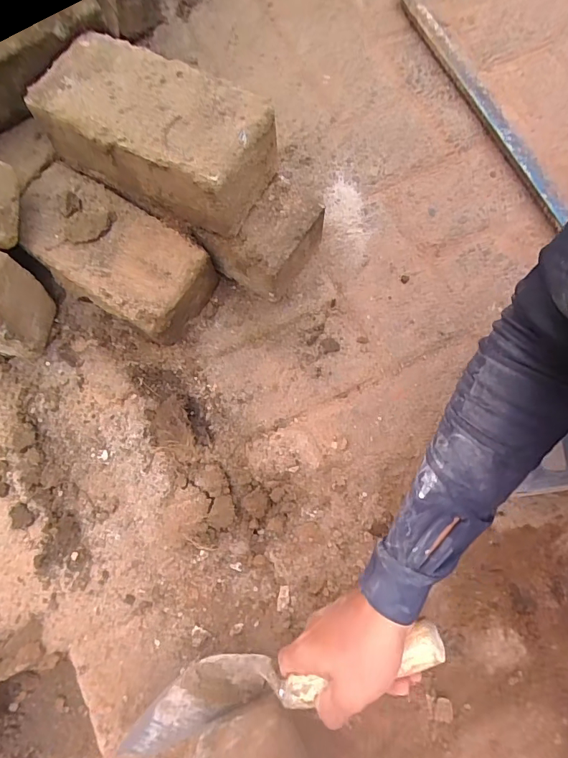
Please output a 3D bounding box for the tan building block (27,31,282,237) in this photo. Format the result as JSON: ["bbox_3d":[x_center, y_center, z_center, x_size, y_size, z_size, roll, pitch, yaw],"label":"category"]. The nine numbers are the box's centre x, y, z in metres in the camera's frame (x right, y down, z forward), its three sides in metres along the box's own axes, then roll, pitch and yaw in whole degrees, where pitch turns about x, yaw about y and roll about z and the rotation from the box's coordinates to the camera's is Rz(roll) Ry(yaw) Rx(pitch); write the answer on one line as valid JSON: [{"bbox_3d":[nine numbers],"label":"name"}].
[{"bbox_3d":[-0.119,-0.235,0.426,0.203,0.088,0.102,28,77,7],"label":"tan building block"}]

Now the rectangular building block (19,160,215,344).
[{"bbox_3d":[-0.188,-0.136,0.487,0.208,0.090,0.109,35,79,9],"label":"rectangular building block"}]

